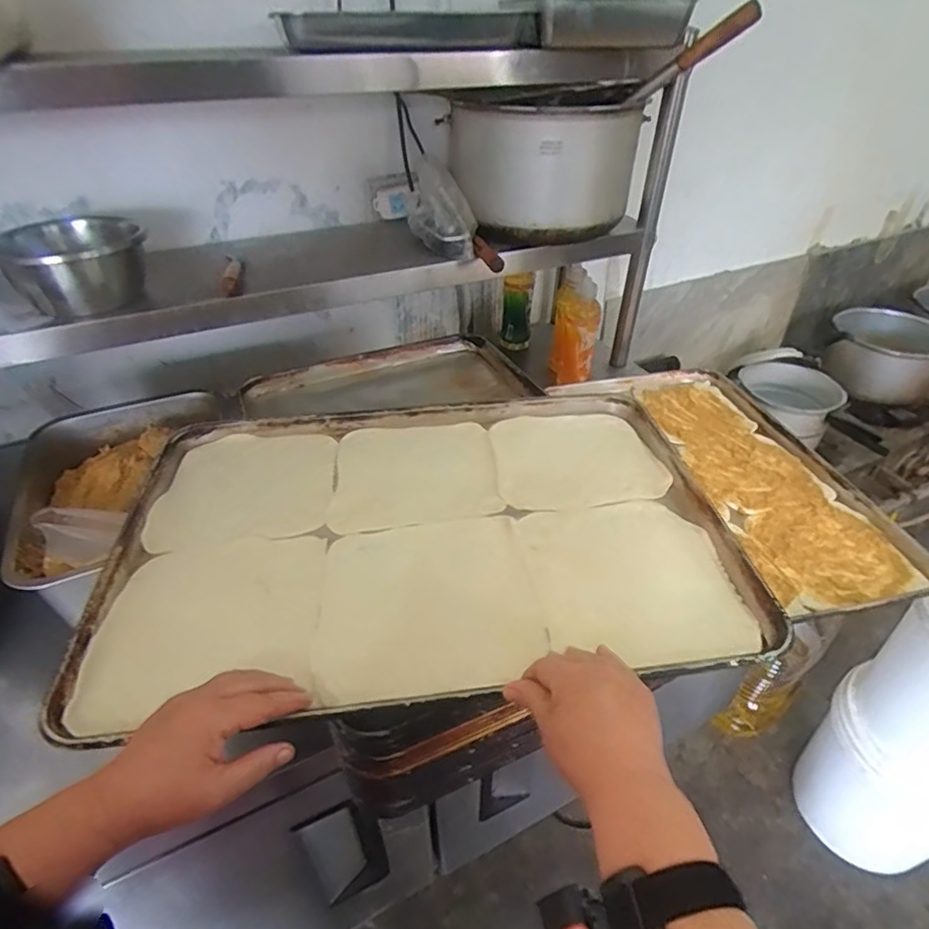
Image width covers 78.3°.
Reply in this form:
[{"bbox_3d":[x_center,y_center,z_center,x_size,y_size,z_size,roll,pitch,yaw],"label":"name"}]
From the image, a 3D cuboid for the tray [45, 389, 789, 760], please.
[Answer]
[{"bbox_3d":[-0.045,0.057,0.603,0.585,0.029,0.427,-5,38,-7],"label":"tray"}]

